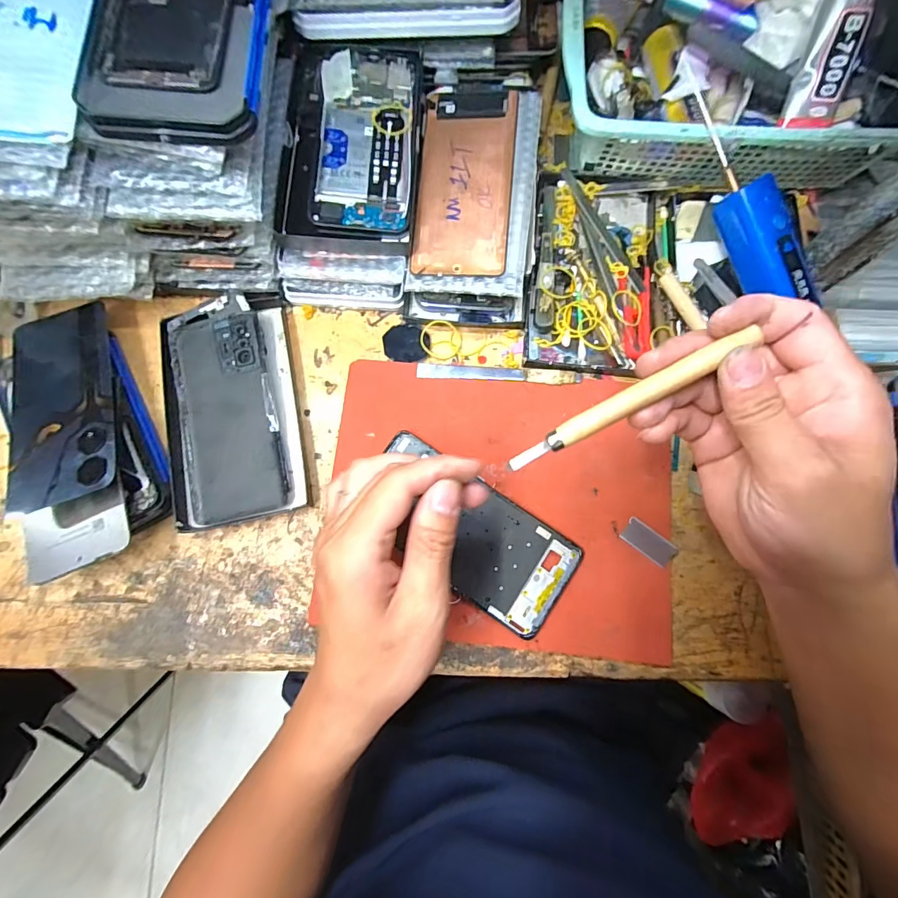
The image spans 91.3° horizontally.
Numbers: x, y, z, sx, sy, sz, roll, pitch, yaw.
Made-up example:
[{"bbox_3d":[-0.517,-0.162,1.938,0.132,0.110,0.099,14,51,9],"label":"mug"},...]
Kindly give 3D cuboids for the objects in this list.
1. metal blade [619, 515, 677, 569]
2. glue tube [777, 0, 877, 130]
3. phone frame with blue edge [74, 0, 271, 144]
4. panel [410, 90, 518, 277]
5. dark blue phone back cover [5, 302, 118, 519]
[{"bbox_3d":[0.145,0.068,0.316,0.039,0.004,0.019,36,89,5],"label":"metal blade"},{"bbox_3d":[0.259,-0.282,0.288,0.031,0.018,0.115,3,120,1],"label":"glue tube"},{"bbox_3d":[-0.153,-0.256,0.256,0.090,0.014,0.172,2,79,-9],"label":"phone frame with blue edge"},{"bbox_3d":[0.013,-0.205,0.334,0.070,0.005,0.152,5,84,5],"label":"panel"},{"bbox_3d":[-0.289,-0.036,0.327,0.080,0.010,0.165,-20,68,-3],"label":"dark blue phone back cover"}]

